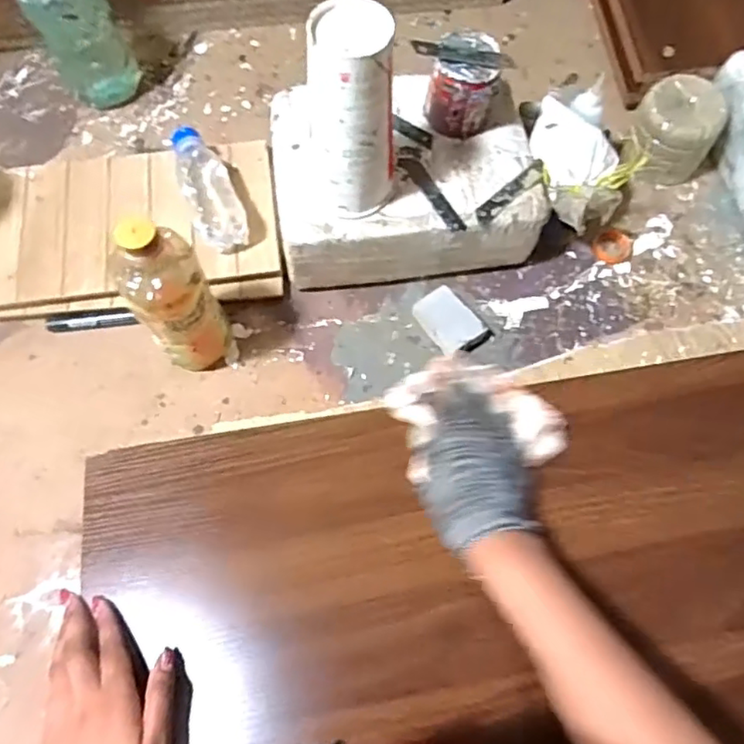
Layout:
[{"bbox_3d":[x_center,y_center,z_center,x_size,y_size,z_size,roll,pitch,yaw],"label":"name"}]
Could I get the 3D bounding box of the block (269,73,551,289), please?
[{"bbox_3d":[0.034,-0.197,0.652,0.261,0.108,0.191,-6,67,-2],"label":"block"}]

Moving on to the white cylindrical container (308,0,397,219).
[{"bbox_3d":[-0.015,-0.207,0.513,0.068,0.174,0.063,2,68,-5],"label":"white cylindrical container"}]

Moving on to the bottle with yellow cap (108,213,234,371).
[{"bbox_3d":[-0.175,-0.063,0.541,0.065,0.202,0.065,2,68,-5],"label":"bottle with yellow cap"}]

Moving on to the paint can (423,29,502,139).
[{"bbox_3d":[0.086,-0.275,0.596,0.062,0.075,0.063,2,68,-5],"label":"paint can"}]

